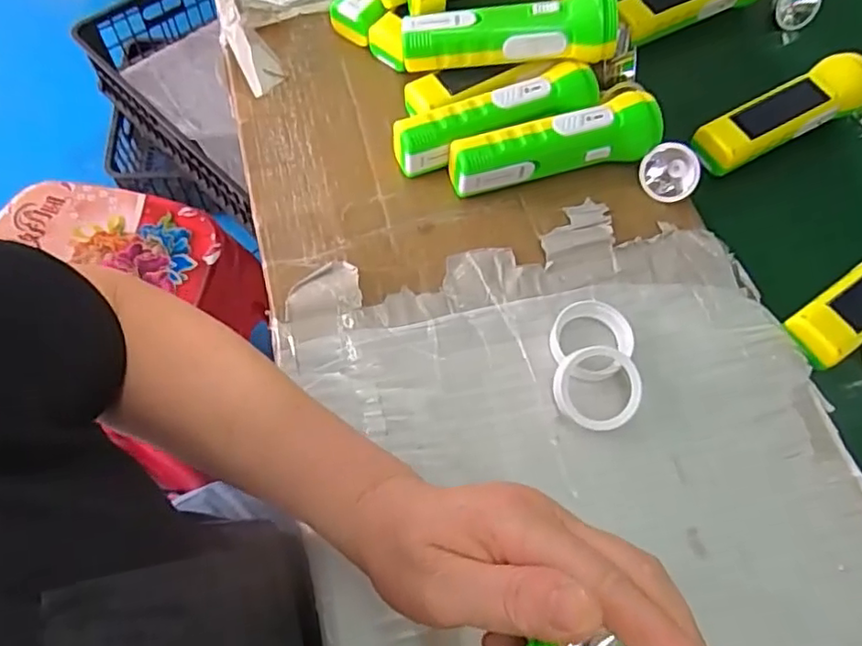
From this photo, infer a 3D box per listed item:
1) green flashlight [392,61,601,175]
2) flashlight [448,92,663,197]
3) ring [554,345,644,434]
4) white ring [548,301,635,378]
[{"bbox_3d":[0.049,-0.156,0.473,0.160,0.049,0.042,-16,65,-7],"label":"green flashlight"},{"bbox_3d":[0.092,-0.136,0.468,0.161,0.050,0.046,-11,64,-5],"label":"flashlight"},{"bbox_3d":[0.104,0.041,0.382,0.052,0.012,0.051,-2,81,14],"label":"ring"},{"bbox_3d":[0.107,0.012,0.411,0.052,0.019,0.051,0,65,1],"label":"white ring"}]

